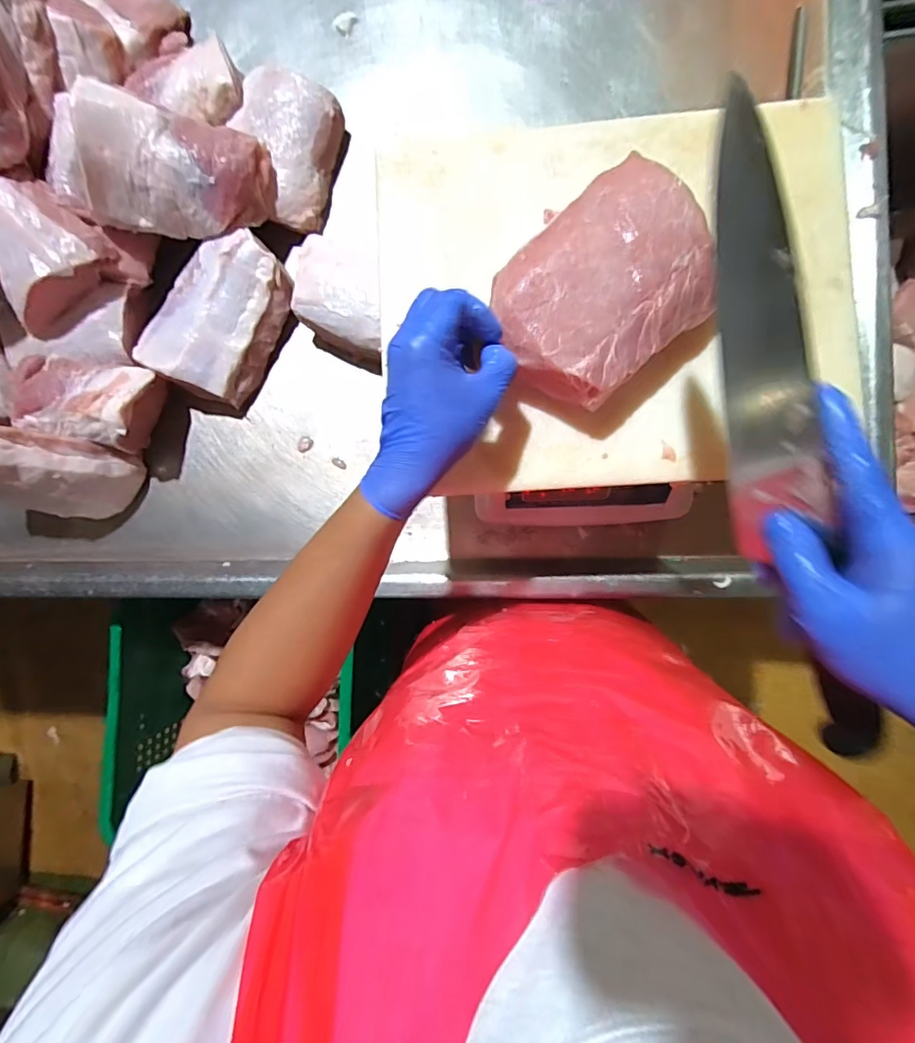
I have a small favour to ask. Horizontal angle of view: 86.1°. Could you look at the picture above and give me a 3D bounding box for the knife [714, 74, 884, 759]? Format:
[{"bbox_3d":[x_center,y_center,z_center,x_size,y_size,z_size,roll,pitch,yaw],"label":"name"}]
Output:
[{"bbox_3d":[0.183,-0.035,0.277,0.022,0.049,0.356,-26,104,-37],"label":"knife"}]

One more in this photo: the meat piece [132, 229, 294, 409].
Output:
[{"bbox_3d":[-0.277,-0.237,0.574,0.133,0.065,0.184,36,92,4],"label":"meat piece"}]

